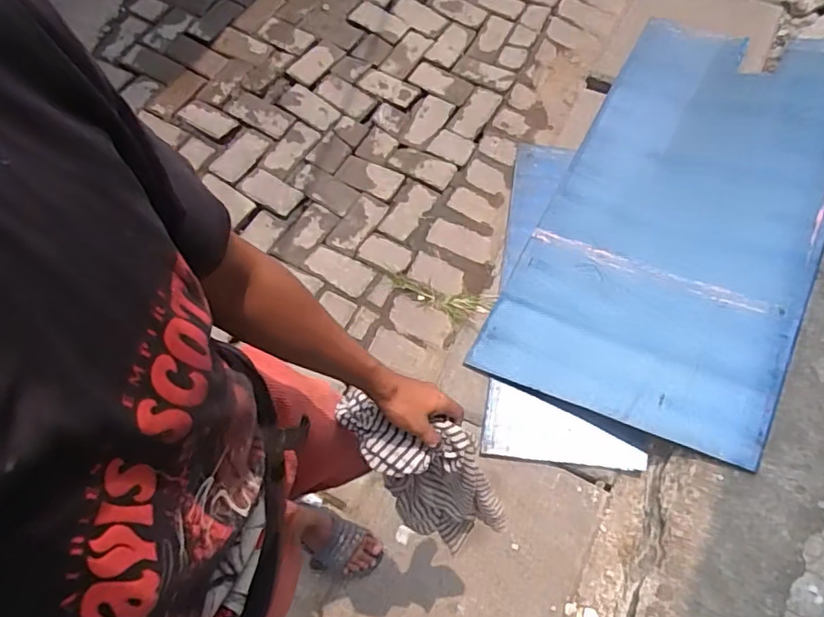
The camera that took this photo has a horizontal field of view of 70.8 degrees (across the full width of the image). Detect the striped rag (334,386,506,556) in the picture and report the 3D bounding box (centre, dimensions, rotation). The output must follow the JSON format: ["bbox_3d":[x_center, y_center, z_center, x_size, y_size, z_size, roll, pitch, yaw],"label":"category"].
[{"bbox_3d":[0.013,0.253,0.885,0.174,0.383,0.112,31,68,36],"label":"striped rag"}]

